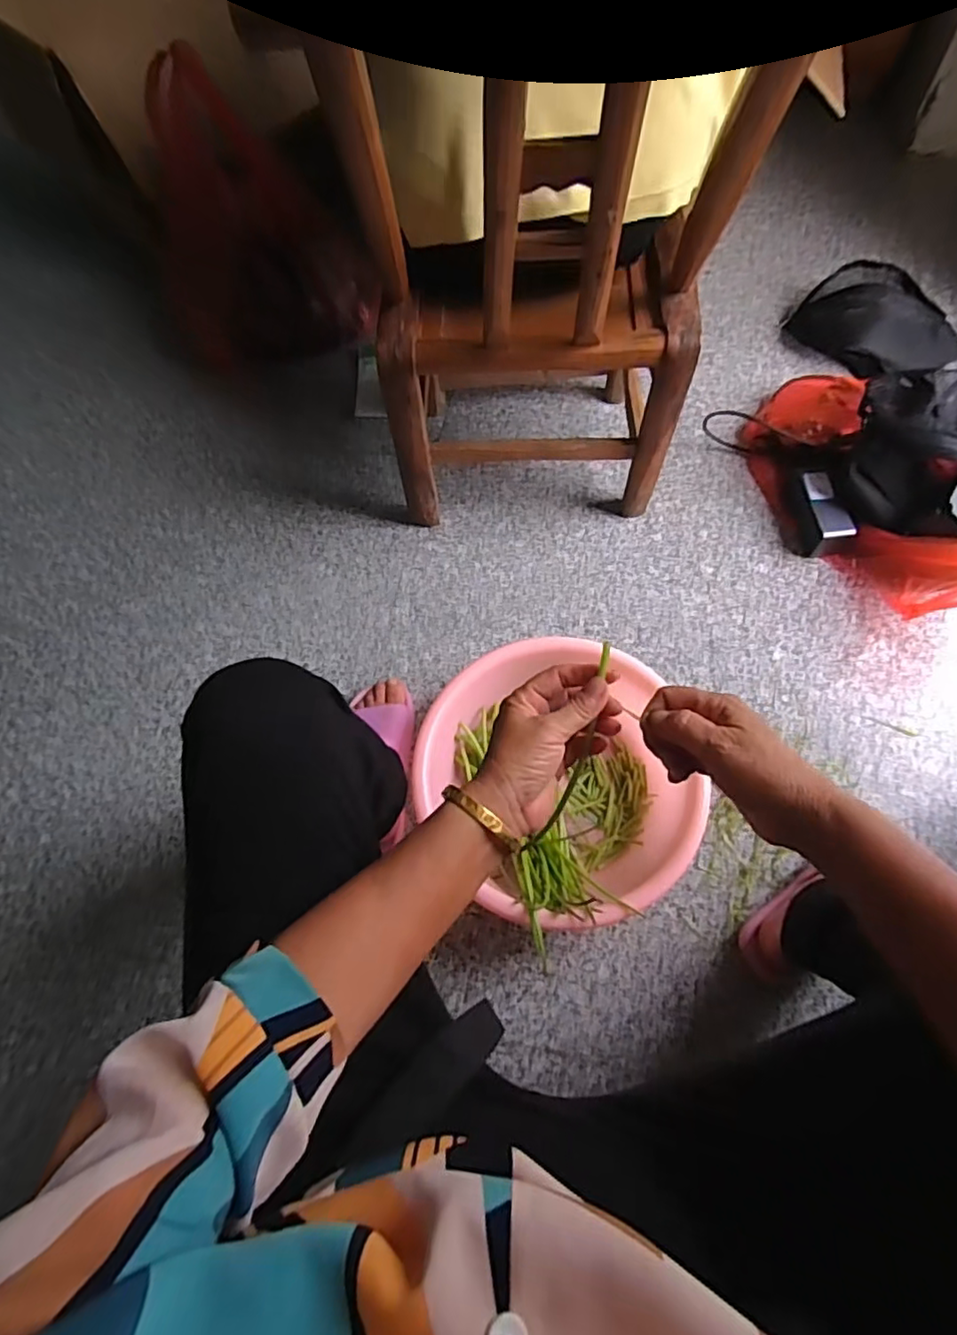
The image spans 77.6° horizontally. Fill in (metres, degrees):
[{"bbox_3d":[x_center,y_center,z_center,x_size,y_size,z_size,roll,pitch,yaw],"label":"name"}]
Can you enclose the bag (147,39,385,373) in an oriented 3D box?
[{"bbox_3d":[-0.414,-0.733,1.022,0.302,0.351,0.370,-31,67,-11],"label":"bag"}]

